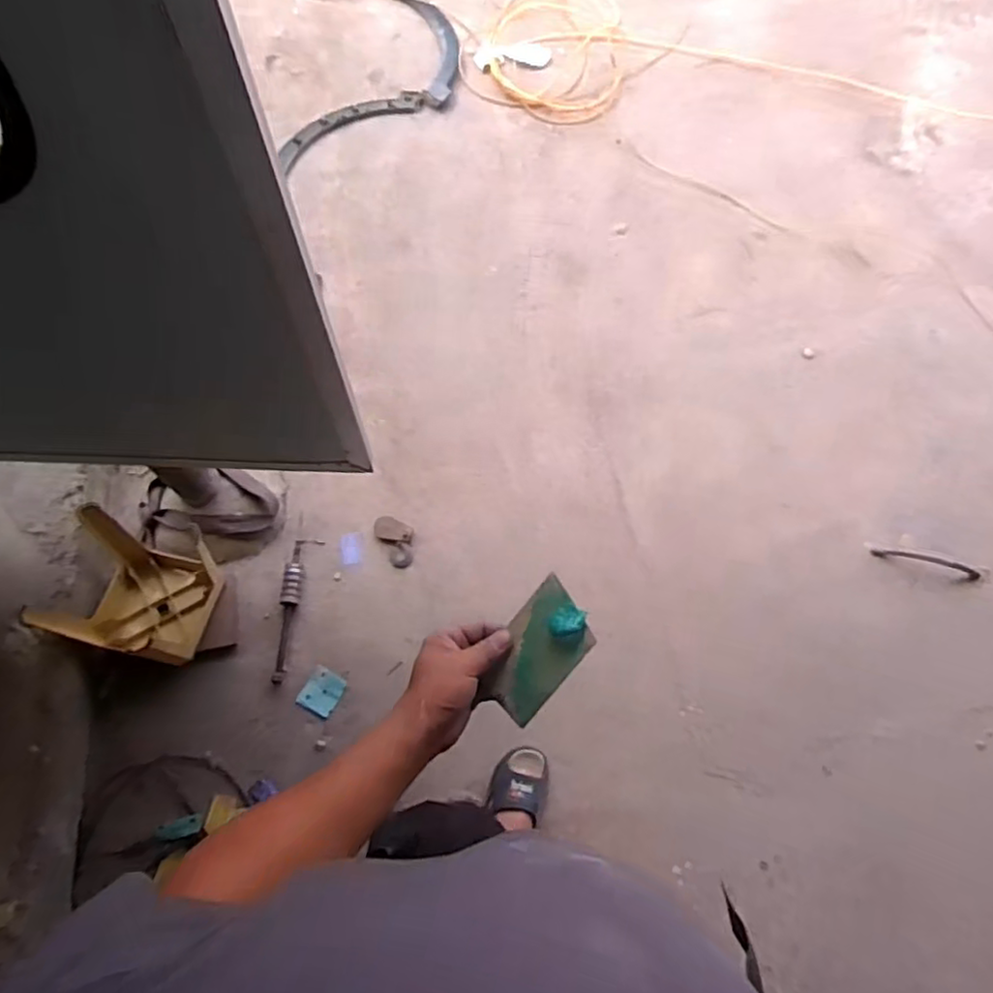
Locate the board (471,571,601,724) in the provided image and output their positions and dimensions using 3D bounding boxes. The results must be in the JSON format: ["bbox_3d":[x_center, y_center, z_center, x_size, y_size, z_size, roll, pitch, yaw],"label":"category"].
[{"bbox_3d":[0.035,0.148,0.620,0.071,0.016,0.129,41,102,26],"label":"board"}]

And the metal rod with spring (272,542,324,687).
[{"bbox_3d":[-0.528,0.281,1.700,0.067,0.035,0.369,9,68,2],"label":"metal rod with spring"}]

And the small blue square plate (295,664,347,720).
[{"bbox_3d":[-0.423,0.475,1.617,0.091,0.017,0.099,29,67,-1],"label":"small blue square plate"}]

